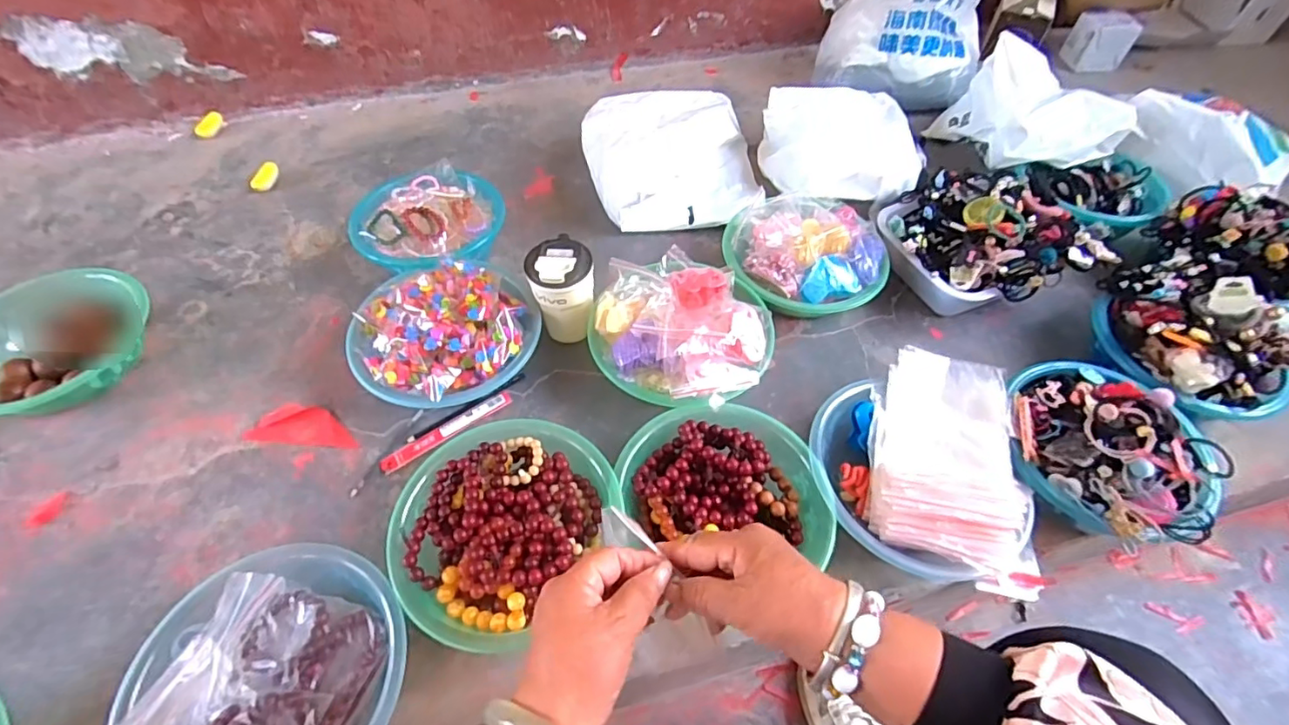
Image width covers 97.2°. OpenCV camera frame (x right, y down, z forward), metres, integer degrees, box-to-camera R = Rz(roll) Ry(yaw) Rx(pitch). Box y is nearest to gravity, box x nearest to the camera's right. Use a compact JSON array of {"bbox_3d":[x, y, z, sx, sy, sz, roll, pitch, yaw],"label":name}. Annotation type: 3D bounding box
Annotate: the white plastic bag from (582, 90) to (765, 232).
[{"bbox_3d":[0.054,-0.372,1.003,0.297,0.103,0.305,-10,55,-8],"label":"white plastic bag"}]

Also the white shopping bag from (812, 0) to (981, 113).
[{"bbox_3d":[0.535,-0.682,1.159,0.317,0.210,0.198,14,55,9],"label":"white shopping bag"}]

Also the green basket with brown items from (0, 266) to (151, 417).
[{"bbox_3d":[-0.789,-0.023,0.760,0.229,0.084,0.195,-22,57,-15],"label":"green basket with brown items"}]

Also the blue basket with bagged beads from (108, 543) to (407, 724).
[{"bbox_3d":[-0.342,0.299,0.533,0.231,0.072,0.229,0,54,0],"label":"blue basket with bagged beads"}]

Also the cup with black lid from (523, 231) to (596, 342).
[{"bbox_3d":[-0.111,-0.096,0.780,0.079,0.143,0.089,-9,55,-7],"label":"cup with black lid"}]

